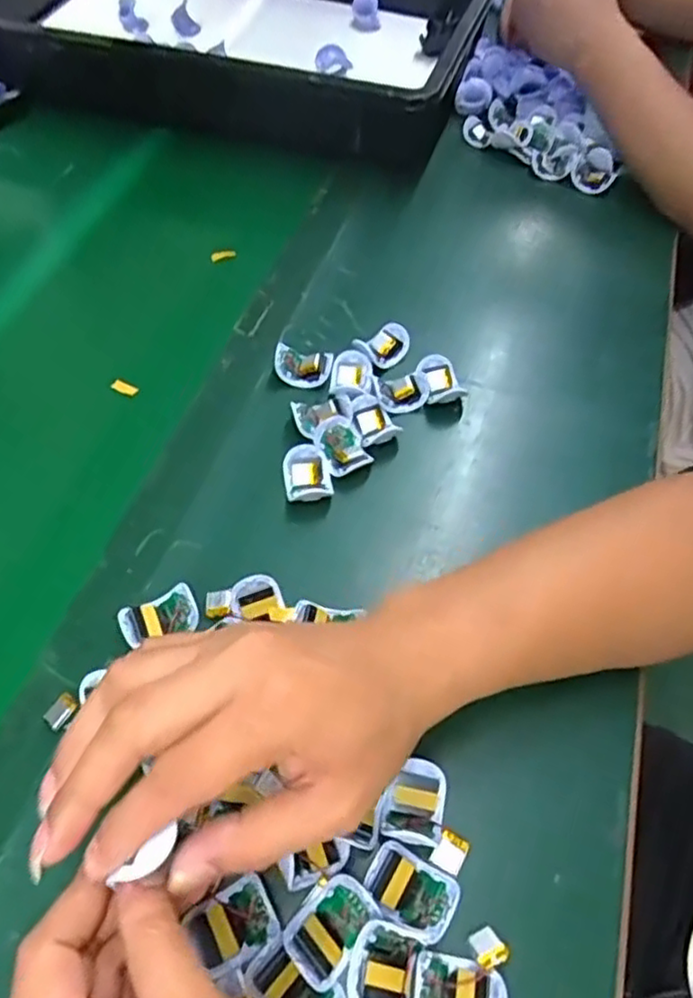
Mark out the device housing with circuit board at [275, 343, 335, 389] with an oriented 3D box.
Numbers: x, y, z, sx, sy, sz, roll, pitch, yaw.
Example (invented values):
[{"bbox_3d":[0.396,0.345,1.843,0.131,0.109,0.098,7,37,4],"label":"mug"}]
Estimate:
[{"bbox_3d":[-0.032,-0.101,0.503,0.042,0.019,0.029,13,57,8],"label":"device housing with circuit board"}]

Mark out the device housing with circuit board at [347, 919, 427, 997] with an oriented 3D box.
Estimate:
[{"bbox_3d":[0.016,0.210,0.289,0.030,0.018,0.042,14,57,8],"label":"device housing with circuit board"}]

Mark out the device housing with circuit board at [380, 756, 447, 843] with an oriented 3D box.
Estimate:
[{"bbox_3d":[0.035,0.152,0.336,0.031,0.013,0.039,10,57,6],"label":"device housing with circuit board"}]

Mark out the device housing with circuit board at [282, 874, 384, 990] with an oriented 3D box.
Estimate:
[{"bbox_3d":[-0.007,0.193,0.301,0.030,0.017,0.041,36,63,21],"label":"device housing with circuit board"}]

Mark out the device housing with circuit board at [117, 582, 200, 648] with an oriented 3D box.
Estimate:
[{"bbox_3d":[-0.108,0.069,0.386,0.042,0.012,0.027,-25,60,-16],"label":"device housing with circuit board"}]

